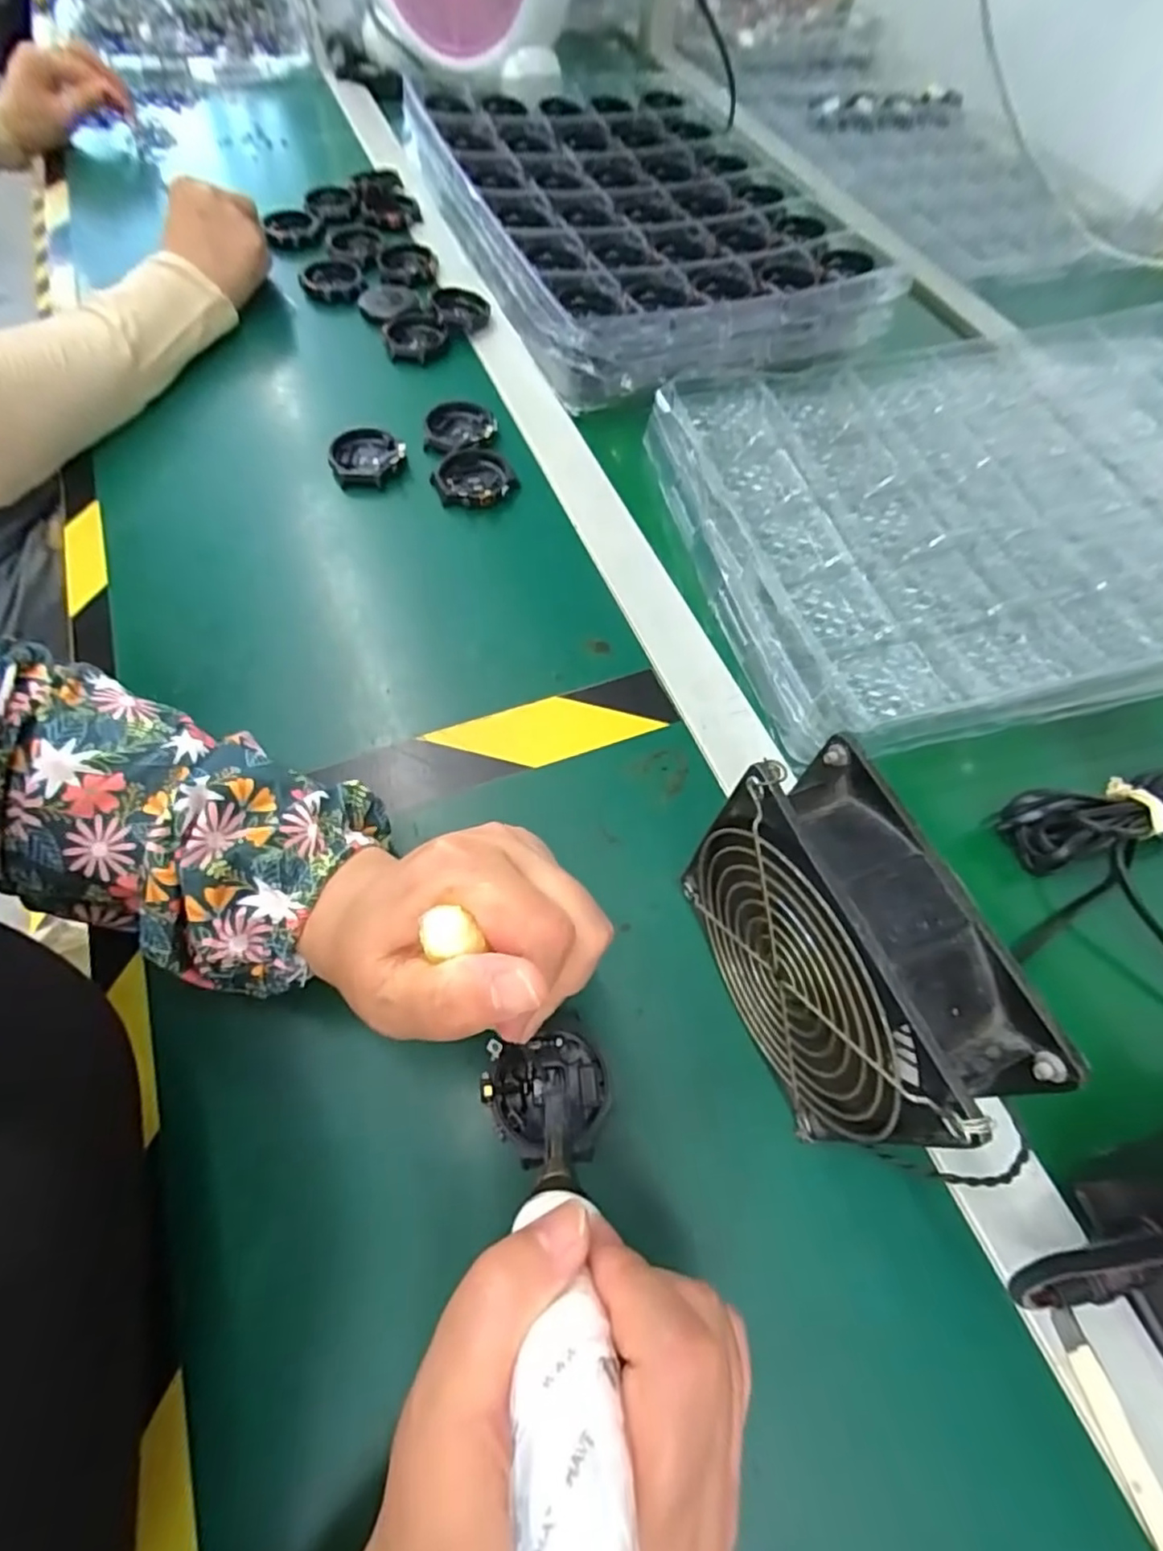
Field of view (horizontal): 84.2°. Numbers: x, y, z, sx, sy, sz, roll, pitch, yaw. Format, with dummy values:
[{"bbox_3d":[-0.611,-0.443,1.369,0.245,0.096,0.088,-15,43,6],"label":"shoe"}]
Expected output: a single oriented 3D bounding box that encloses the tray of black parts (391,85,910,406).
[{"bbox_3d":[0.054,-0.517,0.597,0.325,0.044,0.496,-16,63,-13],"label":"tray of black parts"}]

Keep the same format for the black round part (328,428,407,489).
[{"bbox_3d":[-0.148,-0.218,0.447,0.050,0.016,0.050,-9,61,-9],"label":"black round part"}]

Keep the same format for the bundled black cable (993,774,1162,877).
[{"bbox_3d":[0.280,0.020,0.335,0.124,0.030,0.035,-10,62,-10],"label":"bundled black cable"}]

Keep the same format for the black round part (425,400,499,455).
[{"bbox_3d":[-0.087,-0.248,0.461,0.046,0.009,0.054,18,61,6],"label":"black round part"}]

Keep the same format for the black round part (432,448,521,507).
[{"bbox_3d":[-0.073,-0.204,0.444,0.054,0.010,0.054,2,60,-3],"label":"black round part"}]

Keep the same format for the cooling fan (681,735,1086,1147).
[{"bbox_3d":[0.089,0.067,0.239,0.047,0.116,0.123,-17,63,-14],"label":"cooling fan"}]

